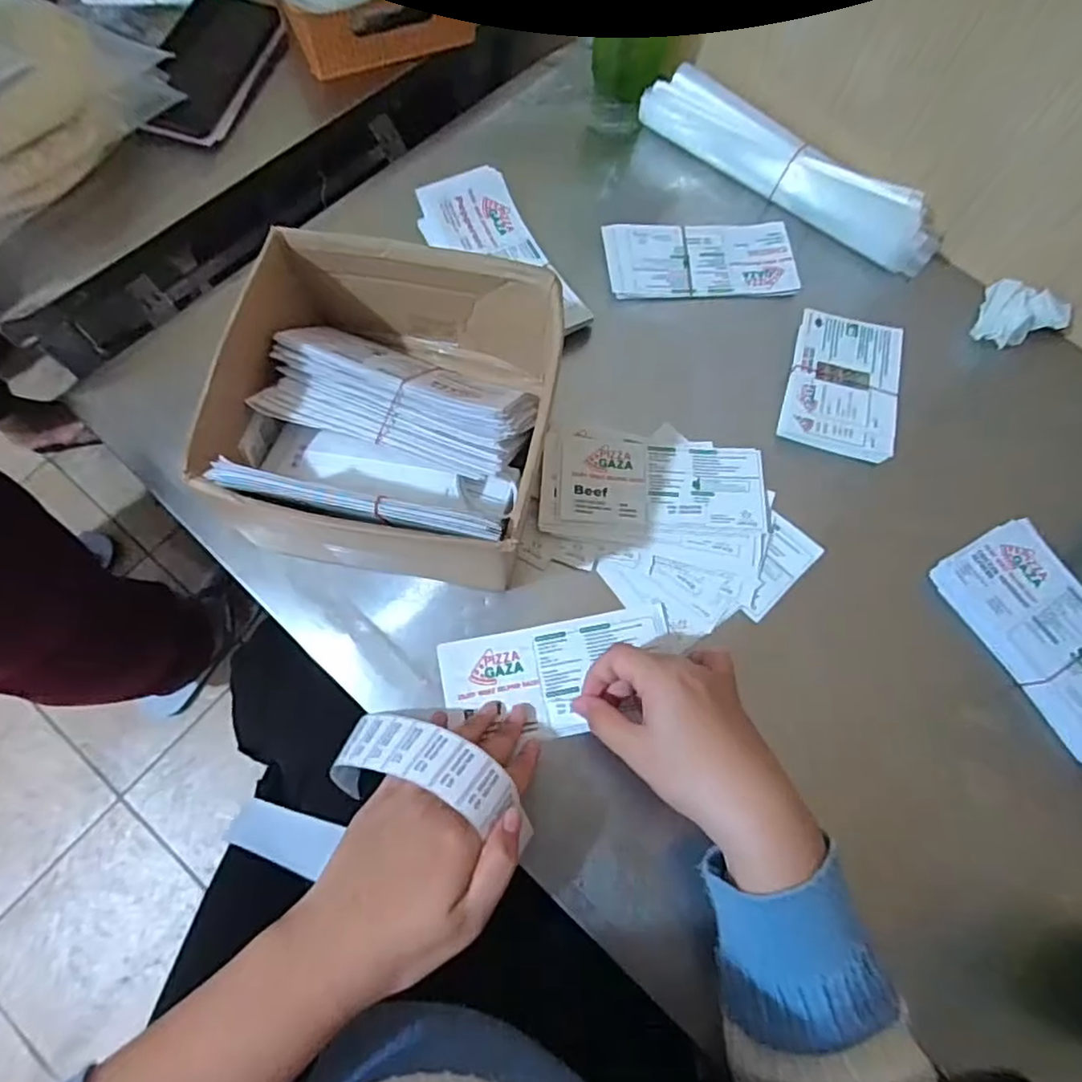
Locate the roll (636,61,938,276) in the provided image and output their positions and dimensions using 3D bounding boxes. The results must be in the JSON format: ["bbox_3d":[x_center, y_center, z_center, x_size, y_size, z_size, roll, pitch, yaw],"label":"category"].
[{"bbox_3d":[0.211,-0.319,0.538,0.272,0.049,0.053,37,74,10],"label":"roll"}]

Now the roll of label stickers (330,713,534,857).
[{"bbox_3d":[-0.066,0.132,0.368,0.122,0.048,0.047,8,69,29],"label":"roll of label stickers"}]

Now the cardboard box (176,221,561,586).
[{"bbox_3d":[-0.089,-0.081,0.412,0.183,0.111,0.175,9,71,1],"label":"cardboard box"}]

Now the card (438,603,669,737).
[{"bbox_3d":[0.013,0.088,0.419,0.151,0.004,0.071,-9,69,-6],"label":"card"}]

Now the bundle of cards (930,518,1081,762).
[{"bbox_3d":[0.351,0.075,0.430,0.078,0.025,0.177,-29,75,-11],"label":"bundle of cards"}]

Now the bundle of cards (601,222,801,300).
[{"bbox_3d":[0.133,-0.237,0.531,0.157,0.013,0.076,-3,71,-3],"label":"bundle of cards"}]

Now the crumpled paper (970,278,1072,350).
[{"bbox_3d":[0.380,-0.175,0.503,0.059,0.023,0.050,22,72,6],"label":"crumpled paper"}]

